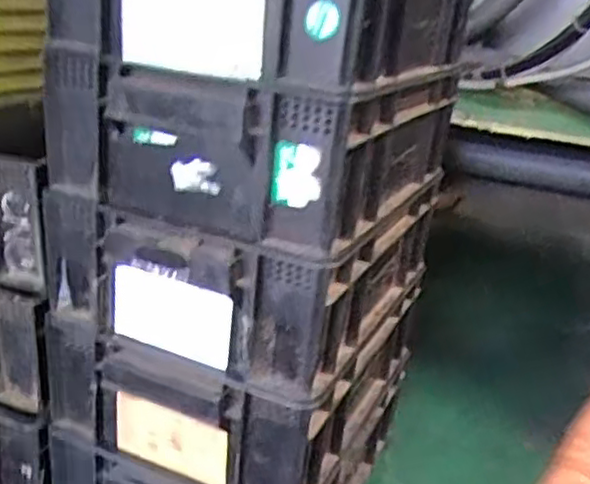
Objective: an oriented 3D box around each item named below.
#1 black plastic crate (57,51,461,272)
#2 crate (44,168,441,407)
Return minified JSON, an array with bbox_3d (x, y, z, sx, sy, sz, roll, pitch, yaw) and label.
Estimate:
[{"bbox_3d":[-0.025,-0.096,0.586,0.239,0.106,0.280,14,21,21],"label":"black plastic crate"},{"bbox_3d":[-0.036,0.008,0.621,0.250,0.110,0.287,14,21,21],"label":"crate"}]

